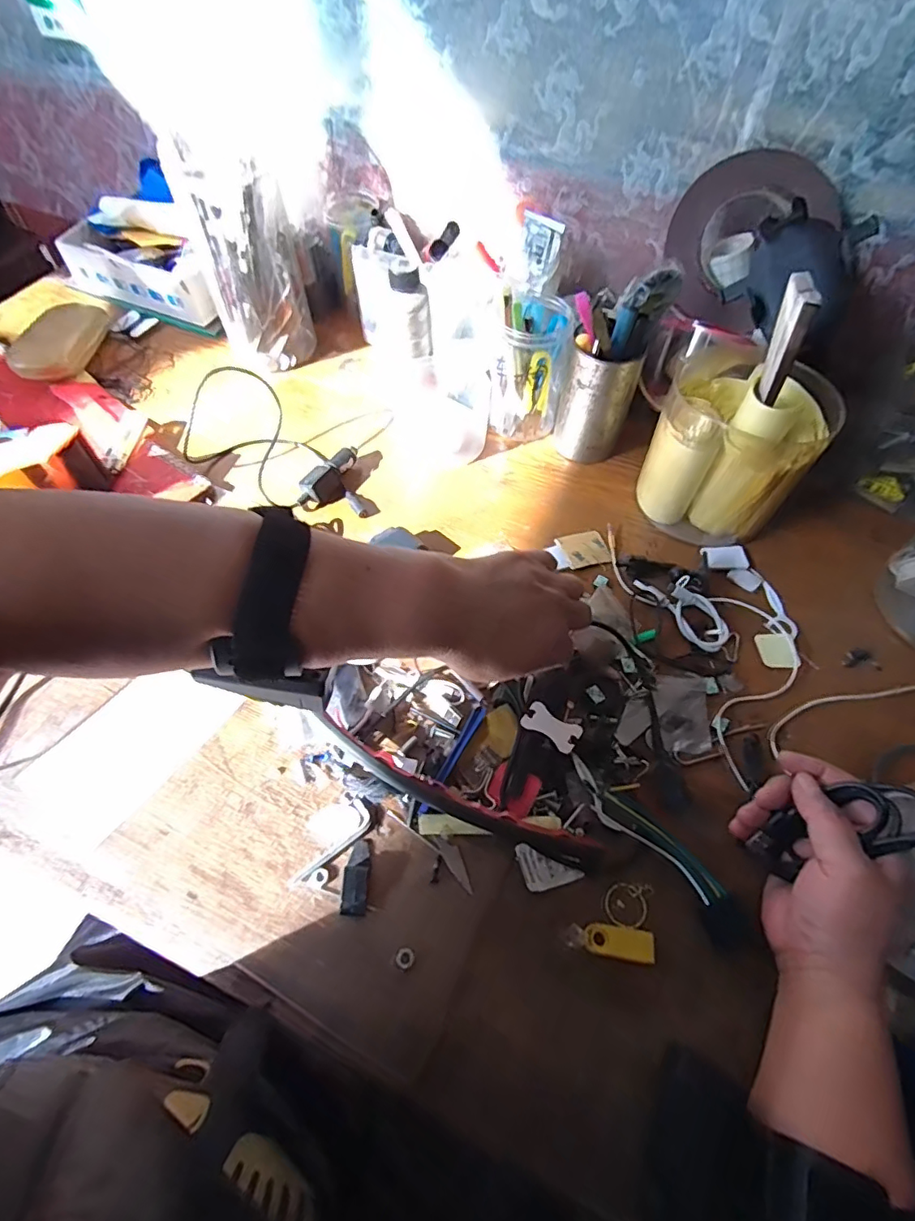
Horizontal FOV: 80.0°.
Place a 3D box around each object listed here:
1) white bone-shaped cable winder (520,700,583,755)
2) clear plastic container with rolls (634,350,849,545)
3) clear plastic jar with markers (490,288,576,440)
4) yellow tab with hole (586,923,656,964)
[{"bbox_3d":[0.064,0.080,0.374,0.039,0.004,0.021,29,70,25],"label":"white bone-shaped cable winder"},{"bbox_3d":[0.241,-0.155,0.488,0.128,0.120,0.144,17,58,10],"label":"clear plastic container with rolls"},{"bbox_3d":[0.071,-0.241,0.539,0.071,0.124,0.076,1,57,-1],"label":"clear plastic jar with markers"},{"bbox_3d":[0.095,0.196,0.321,0.040,0.005,0.017,9,57,4],"label":"yellow tab with hole"}]

